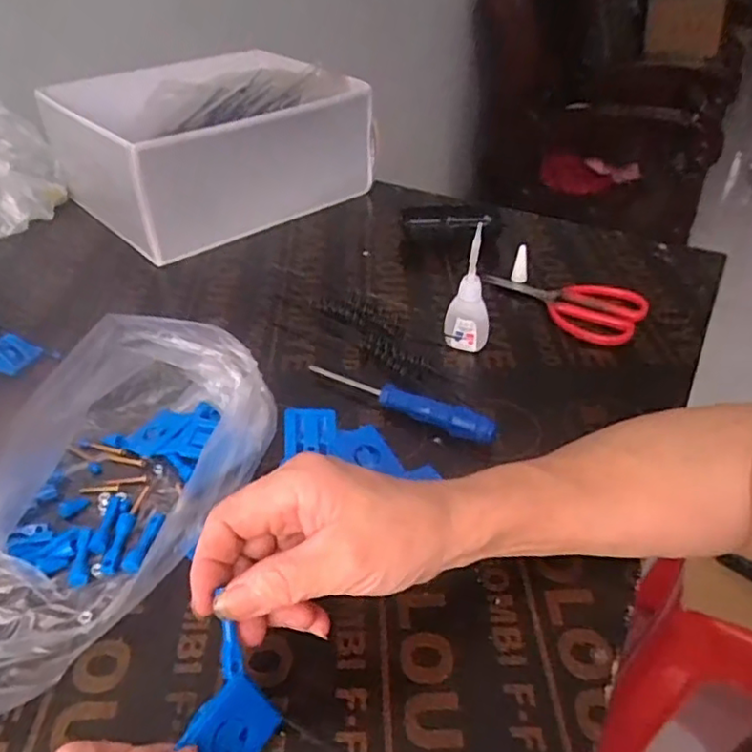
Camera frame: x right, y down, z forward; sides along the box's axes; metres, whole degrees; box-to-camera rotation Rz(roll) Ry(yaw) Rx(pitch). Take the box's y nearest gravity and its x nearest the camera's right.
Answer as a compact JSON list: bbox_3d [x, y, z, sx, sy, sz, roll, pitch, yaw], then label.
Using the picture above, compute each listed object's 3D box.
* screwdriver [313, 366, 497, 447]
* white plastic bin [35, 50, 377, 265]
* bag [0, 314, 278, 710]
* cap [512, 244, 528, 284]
[{"bbox_3d":[0.016,0.019,0.460,0.149,0.021,0.015,19,43,22],"label":"screwdriver"},{"bbox_3d":[-0.182,-0.265,0.719,0.280,0.129,0.232,-30,48,-31],"label":"white plastic bin"},{"bbox_3d":[-0.171,0.059,0.360,0.131,0.081,0.244,19,43,22],"label":"bag"},{"bbox_3d":[0.138,-0.108,0.595,0.014,0.032,0.014,10,40,12],"label":"cap"}]

